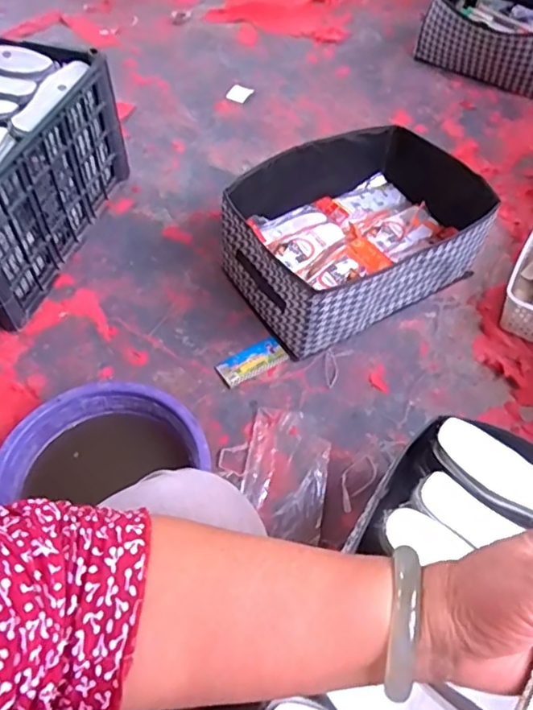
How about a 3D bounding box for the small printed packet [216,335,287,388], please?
[{"bbox_3d":[-0.026,0.011,1.002,0.120,0.007,0.058,-30,60,-18],"label":"small printed packet"}]

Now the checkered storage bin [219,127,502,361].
[{"bbox_3d":[0.159,-0.223,1.058,0.428,0.182,0.318,-28,60,-18],"label":"checkered storage bin"}]

